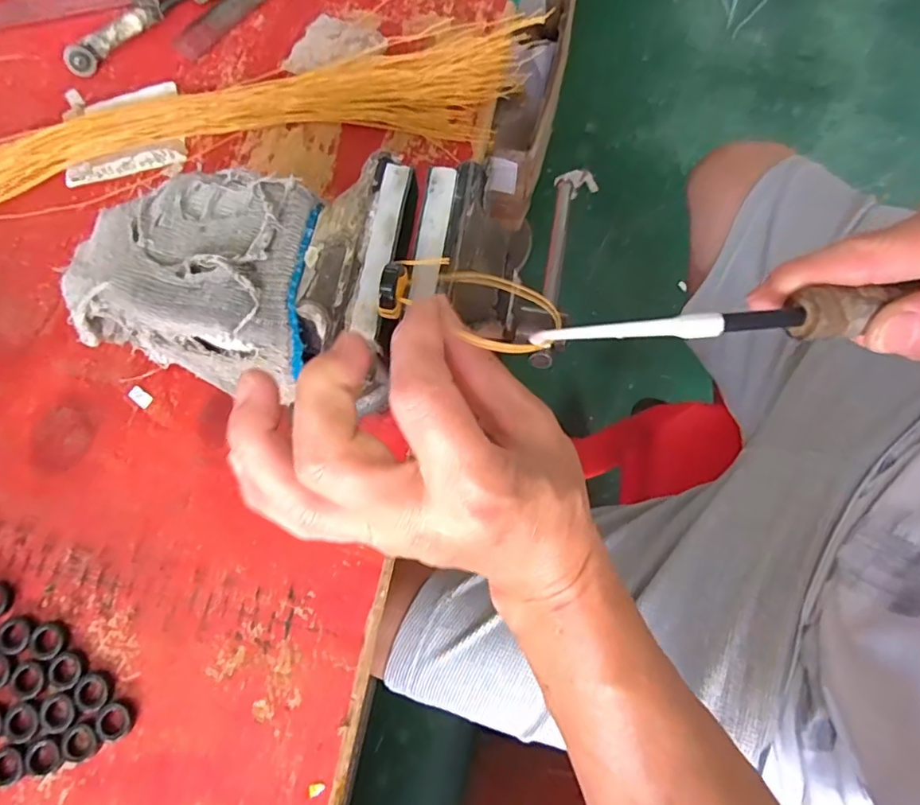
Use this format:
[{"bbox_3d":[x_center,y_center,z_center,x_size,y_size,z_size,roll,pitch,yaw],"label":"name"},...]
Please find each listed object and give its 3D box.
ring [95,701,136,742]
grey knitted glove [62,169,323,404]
[{"bbox_3d":[-0.194,0.179,0.303,0.019,0.004,0.019,-1,76,3],"label":"ring"},{"bbox_3d":[-0.135,-0.073,0.272,0.135,0.051,0.104,13,77,6],"label":"grey knitted glove"}]

